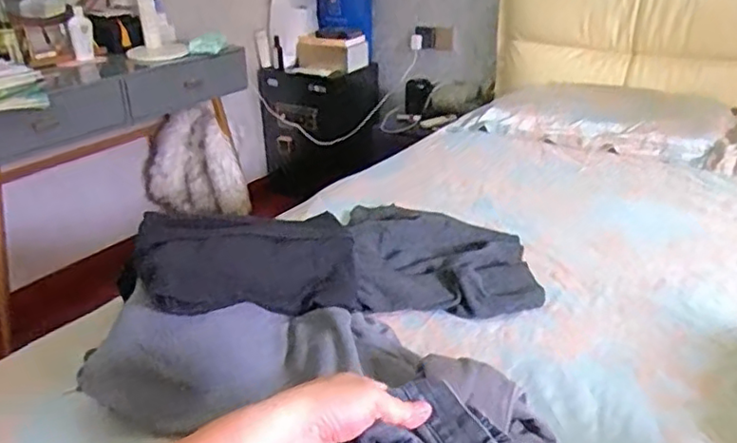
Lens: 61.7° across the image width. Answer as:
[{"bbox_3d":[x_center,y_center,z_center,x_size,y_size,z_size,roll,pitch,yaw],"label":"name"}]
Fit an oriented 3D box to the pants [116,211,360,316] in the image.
[{"bbox_3d":[-0.194,0.060,0.989,0.370,0.061,0.219,7,49,-31],"label":"pants"}]

